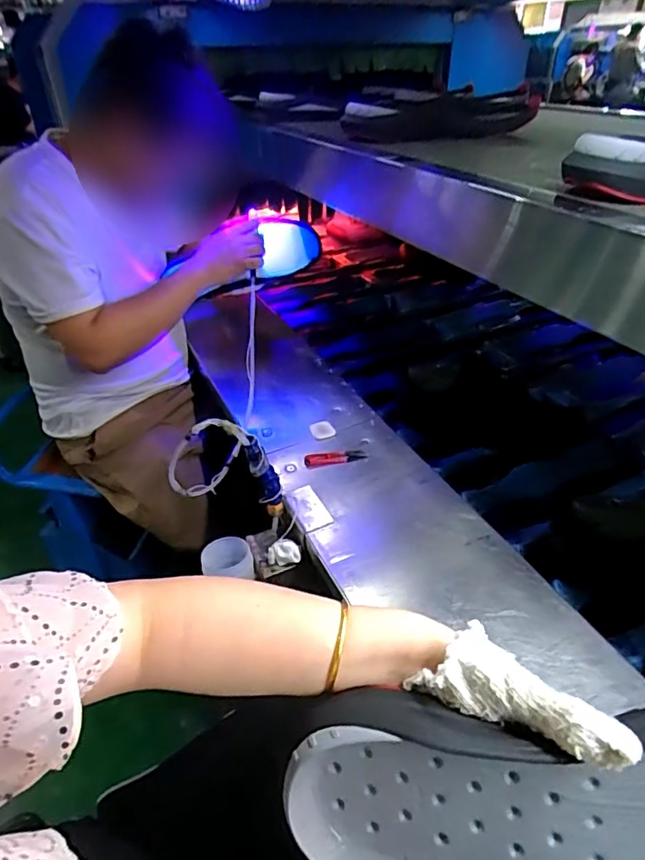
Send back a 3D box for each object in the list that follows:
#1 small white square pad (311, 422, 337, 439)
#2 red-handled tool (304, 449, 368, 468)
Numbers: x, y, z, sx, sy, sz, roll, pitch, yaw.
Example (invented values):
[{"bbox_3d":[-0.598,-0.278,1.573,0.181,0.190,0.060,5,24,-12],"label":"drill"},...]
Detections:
[{"bbox_3d":[0.000,-0.001,0.929,0.040,0.016,0.038,-11,39,-12],"label":"small white square pad"},{"bbox_3d":[0.021,0.046,0.871,0.100,0.009,0.032,-5,38,-4],"label":"red-handled tool"}]

